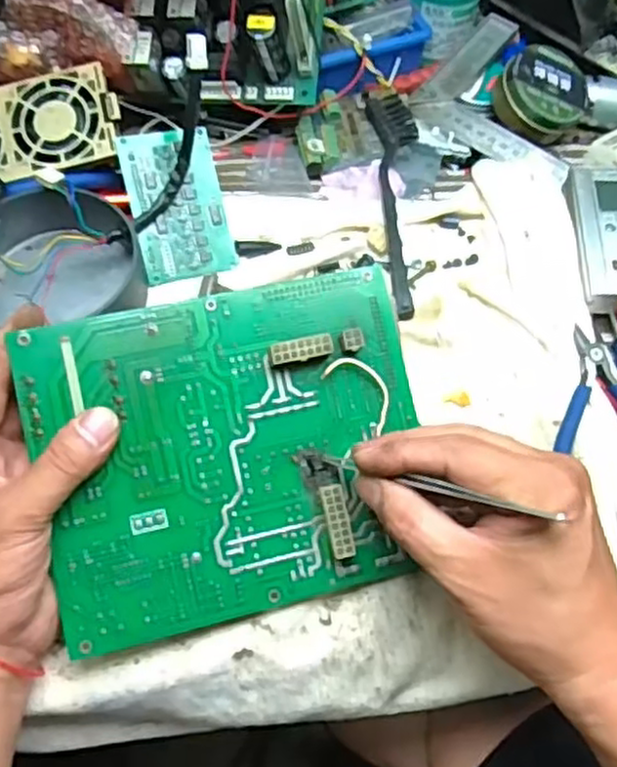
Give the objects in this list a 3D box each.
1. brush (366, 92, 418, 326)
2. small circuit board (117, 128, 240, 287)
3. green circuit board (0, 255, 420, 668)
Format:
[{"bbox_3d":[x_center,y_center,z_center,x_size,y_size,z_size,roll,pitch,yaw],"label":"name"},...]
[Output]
[{"bbox_3d":[0.066,-0.126,0.493,0.034,0.025,0.181,-3,60,-5],"label":"brush"},{"bbox_3d":[-0.084,-0.117,0.474,0.060,0.010,0.096,-13,92,-19],"label":"small circuit board"},{"bbox_3d":[-0.034,0.034,0.357,0.185,0.012,0.156,-13,87,-11],"label":"green circuit board"}]

